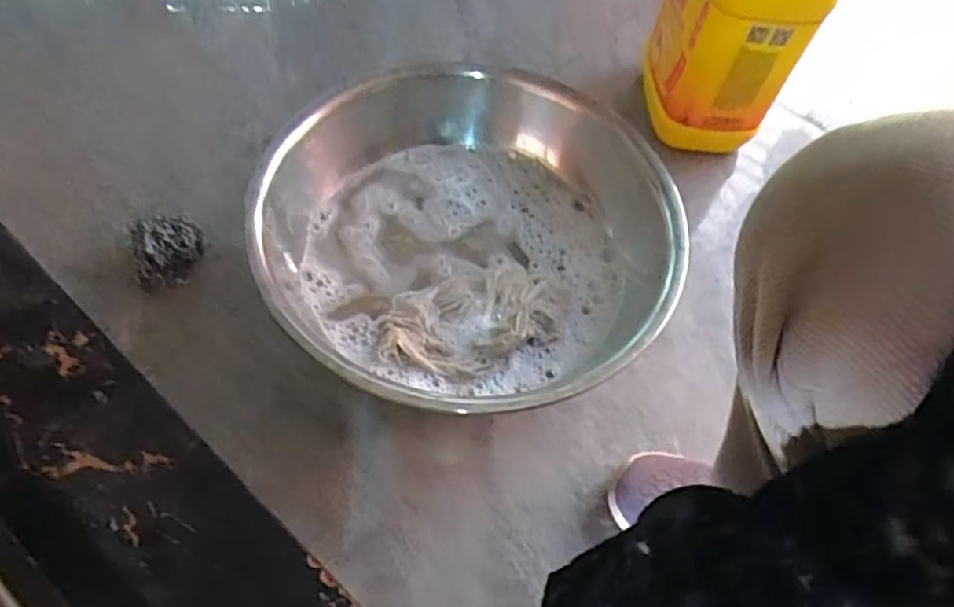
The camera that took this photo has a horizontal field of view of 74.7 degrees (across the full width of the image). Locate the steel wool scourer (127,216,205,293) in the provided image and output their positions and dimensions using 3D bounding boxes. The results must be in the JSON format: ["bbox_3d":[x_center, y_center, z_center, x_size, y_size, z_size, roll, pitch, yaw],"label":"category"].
[{"bbox_3d":[-0.307,-0.054,0.617,0.070,0.046,0.070,-24,64,-19],"label":"steel wool scourer"}]

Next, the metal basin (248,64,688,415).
[{"bbox_3d":[-0.015,-0.071,0.610,0.367,0.112,0.365,3,58,-5],"label":"metal basin"}]

